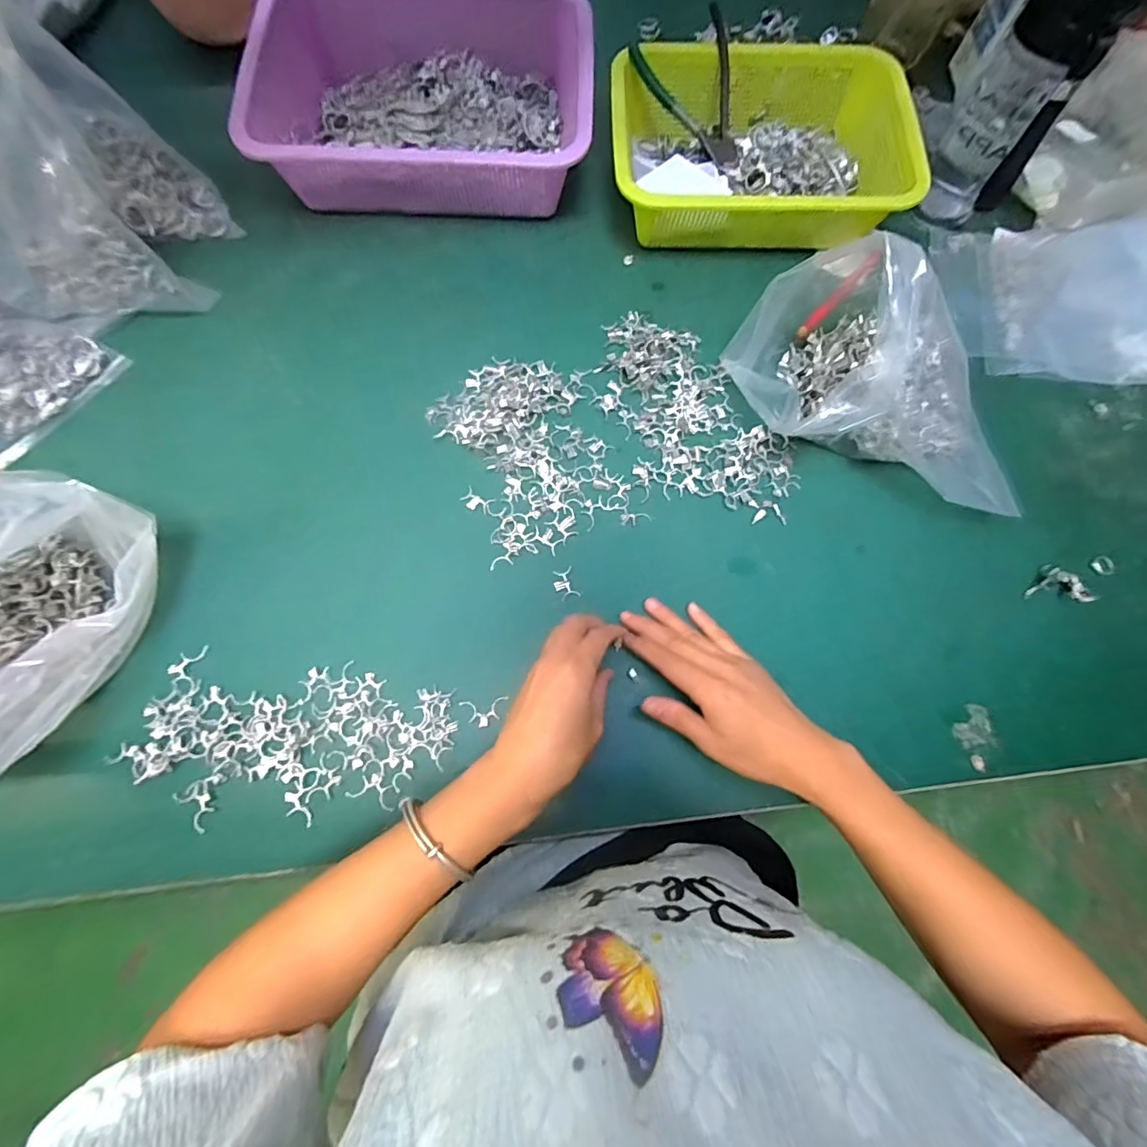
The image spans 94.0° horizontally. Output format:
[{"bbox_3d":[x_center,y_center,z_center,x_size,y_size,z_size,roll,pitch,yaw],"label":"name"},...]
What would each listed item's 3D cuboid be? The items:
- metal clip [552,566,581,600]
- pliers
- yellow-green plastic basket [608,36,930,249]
[{"bbox_3d":[-0.006,0.008,0.420,0.017,0.004,0.025,-17,76,-6],"label":"metal clip"},{"bbox_3d":[0.115,-0.442,0.501,0.084,0.024,0.125,-26,102,1],"label":"pliers"},{"bbox_3d":[0.170,-0.416,0.511,0.263,0.072,0.200,1,74,-1],"label":"yellow-green plastic basket"}]

